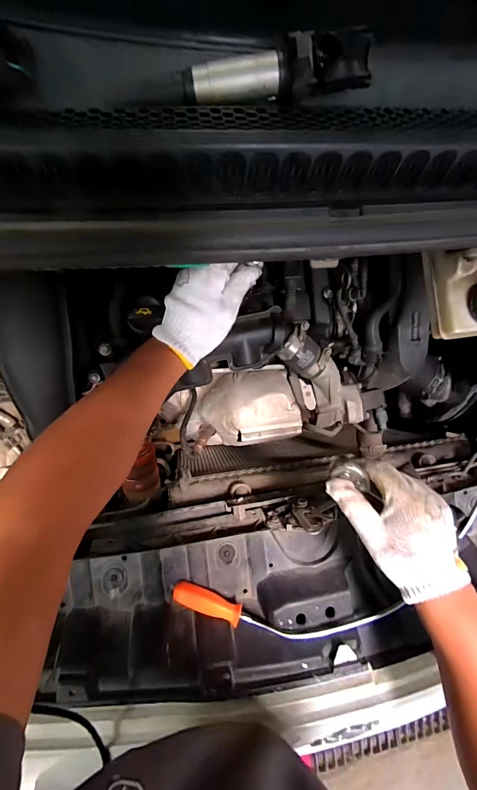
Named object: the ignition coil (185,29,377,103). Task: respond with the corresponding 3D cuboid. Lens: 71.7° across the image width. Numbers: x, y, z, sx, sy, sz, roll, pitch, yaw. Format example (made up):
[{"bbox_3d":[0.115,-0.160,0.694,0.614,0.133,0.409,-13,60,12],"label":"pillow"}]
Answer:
[{"bbox_3d":[0.033,-0.231,0.233,0.139,0.039,0.032,-16,92,-9],"label":"ignition coil"}]

